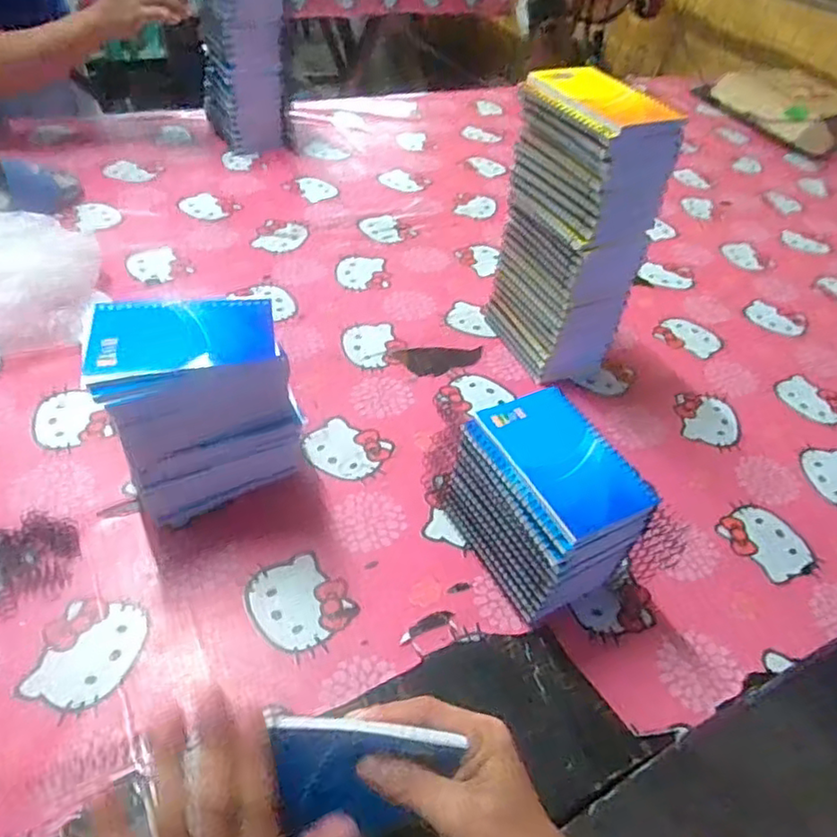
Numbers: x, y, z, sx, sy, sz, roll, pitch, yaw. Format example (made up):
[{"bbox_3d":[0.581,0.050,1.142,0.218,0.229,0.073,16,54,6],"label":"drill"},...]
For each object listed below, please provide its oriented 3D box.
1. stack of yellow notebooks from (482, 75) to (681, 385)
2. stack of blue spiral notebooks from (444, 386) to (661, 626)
[{"bbox_3d":[0.159,-0.190,0.681,0.101,0.290,0.141,-21,51,-27],"label":"stack of yellow notebooks"},{"bbox_3d":[0.098,0.070,0.522,0.095,0.128,0.149,-18,50,-25],"label":"stack of blue spiral notebooks"}]

